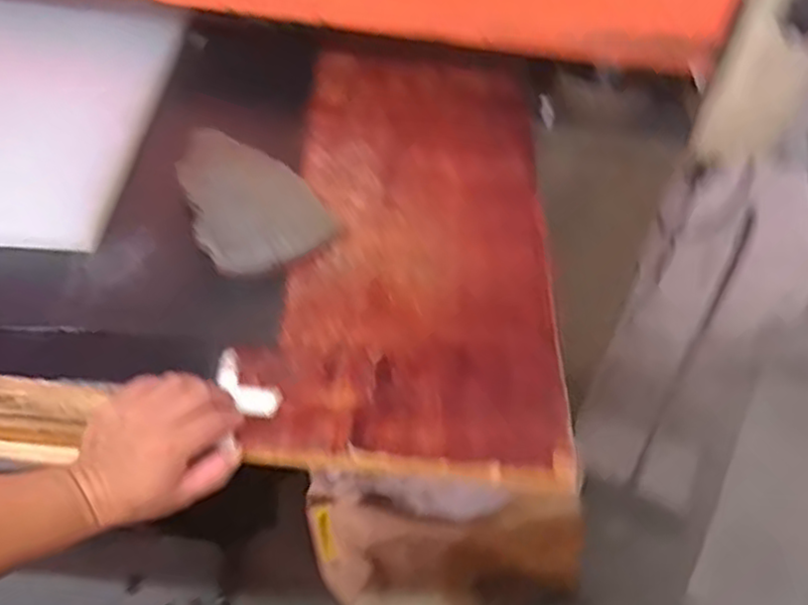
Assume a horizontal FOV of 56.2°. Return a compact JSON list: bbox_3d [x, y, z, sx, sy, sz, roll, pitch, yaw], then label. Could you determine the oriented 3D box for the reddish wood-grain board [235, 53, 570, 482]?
[{"bbox_3d":[0.014,-0.084,0.760,0.251,0.032,0.589,5,45,-2],"label":"reddish wood-grain board"}]

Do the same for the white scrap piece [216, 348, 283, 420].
[{"bbox_3d":[-0.124,0.066,0.592,0.028,0.015,0.069,-29,52,-31],"label":"white scrap piece"}]

